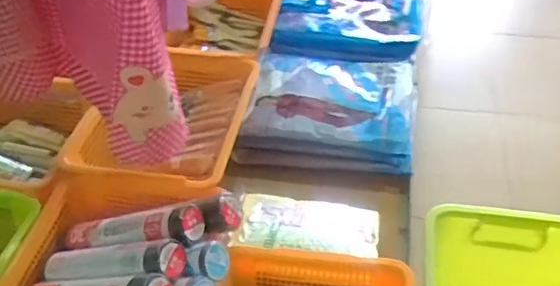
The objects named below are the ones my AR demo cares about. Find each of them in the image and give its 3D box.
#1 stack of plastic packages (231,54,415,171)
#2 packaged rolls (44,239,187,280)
[{"bbox_3d":[0.101,-0.074,1.141,0.322,0.081,0.260,4,44,6],"label":"stack of plastic packages"},{"bbox_3d":[-0.237,0.165,0.781,0.238,0.041,0.055,-10,37,30],"label":"packaged rolls"}]

